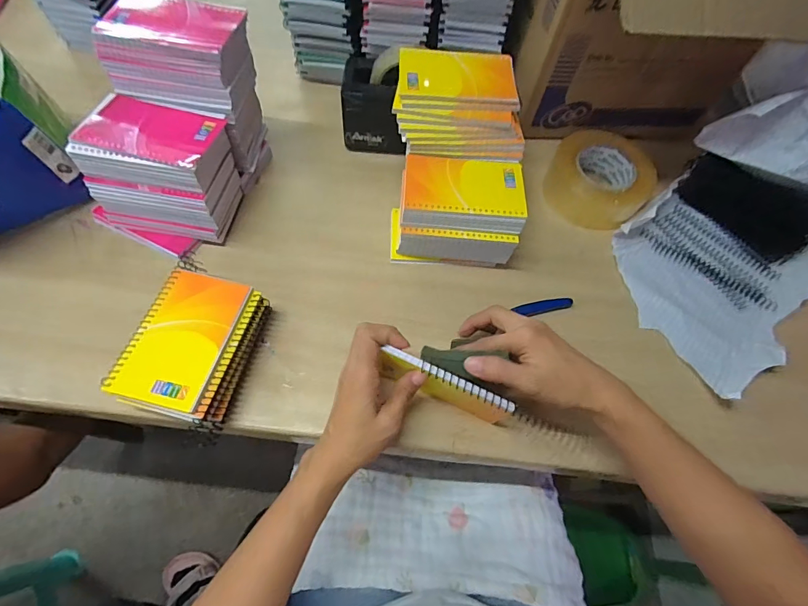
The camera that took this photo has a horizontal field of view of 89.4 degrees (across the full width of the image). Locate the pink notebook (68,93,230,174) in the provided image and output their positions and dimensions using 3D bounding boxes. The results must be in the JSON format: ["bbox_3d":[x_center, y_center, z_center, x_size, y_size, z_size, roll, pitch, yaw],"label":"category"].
[{"bbox_3d":[-0.264,-0.178,0.423,0.127,0.009,0.084,10,61,2],"label":"pink notebook"}]

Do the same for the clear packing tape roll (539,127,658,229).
[{"bbox_3d":[0.257,-0.163,0.537,0.118,0.055,0.121,2,61,-3],"label":"clear packing tape roll"}]

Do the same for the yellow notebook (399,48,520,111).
[{"bbox_3d":[0.062,-0.260,0.469,0.136,0.009,0.093,5,61,0],"label":"yellow notebook"}]

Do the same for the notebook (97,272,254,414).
[{"bbox_3d":[-0.207,0.029,0.383,0.082,0.008,0.129,13,61,3],"label":"notebook"}]

